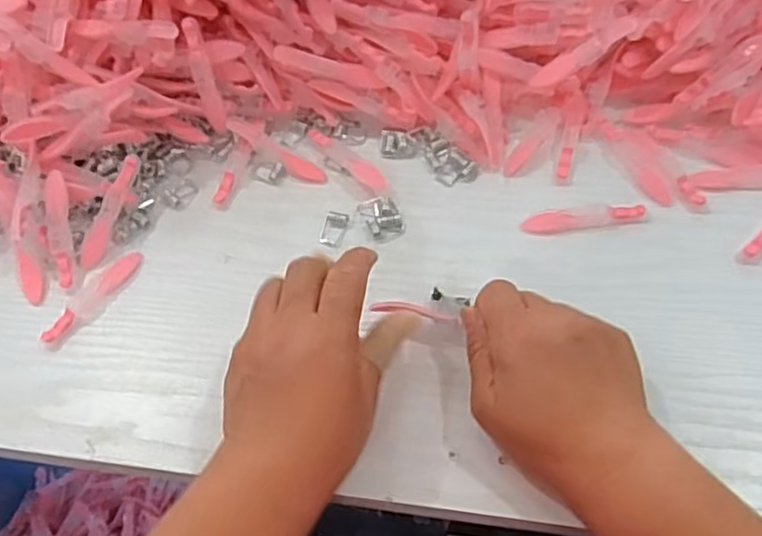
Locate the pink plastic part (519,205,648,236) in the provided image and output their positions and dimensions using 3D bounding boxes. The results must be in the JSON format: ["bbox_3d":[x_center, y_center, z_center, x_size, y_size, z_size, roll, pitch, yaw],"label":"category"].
[{"bbox_3d":[0.132,-0.032,0.441,0.079,0.008,0.015,-6,58,-1],"label":"pink plastic part"}]

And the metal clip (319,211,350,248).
[{"bbox_3d":[-0.031,-0.026,0.450,0.015,0.005,0.025,13,60,11],"label":"metal clip"}]

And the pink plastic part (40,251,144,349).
[{"bbox_3d":[-0.186,0.018,0.435,0.018,0.007,0.080,31,65,20],"label":"pink plastic part"}]

